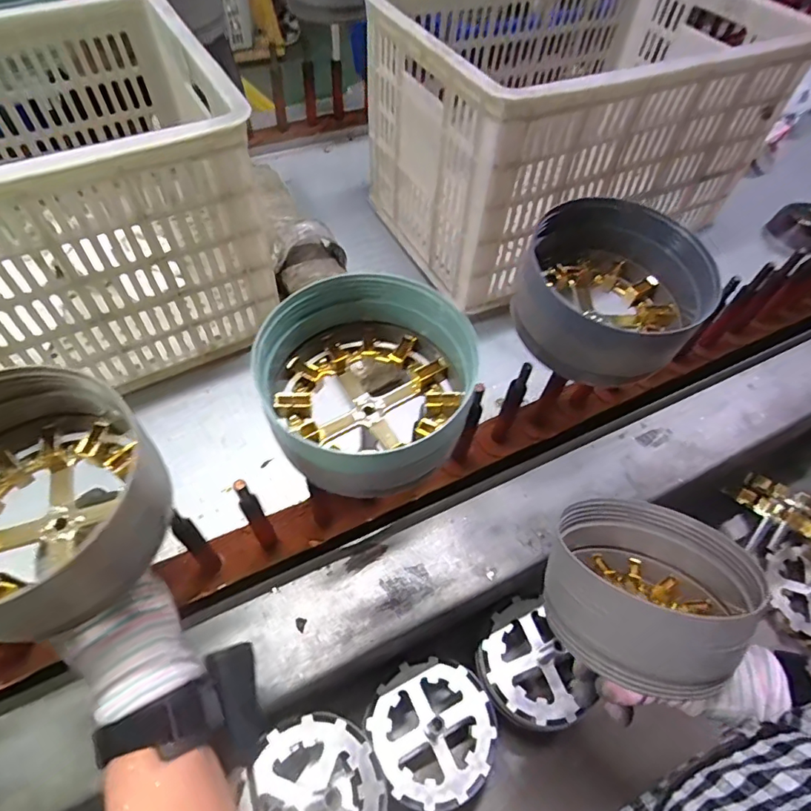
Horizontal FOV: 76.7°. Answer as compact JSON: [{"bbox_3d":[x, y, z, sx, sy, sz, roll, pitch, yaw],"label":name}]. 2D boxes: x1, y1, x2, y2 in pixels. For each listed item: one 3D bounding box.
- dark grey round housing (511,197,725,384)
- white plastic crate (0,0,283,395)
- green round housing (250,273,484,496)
[{"bbox_3d":[0.155,-0.083,0.393,0.123,0.074,0.135,0,58,0],"label":"dark grey round housing"},{"bbox_3d":[-0.404,-0.185,0.524,0.467,0.252,0.312,-28,62,-17],"label":"white plastic crate"},{"bbox_3d":[-0.026,-0.018,0.347,0.144,0.078,0.130,38,65,21],"label":"green round housing"}]

